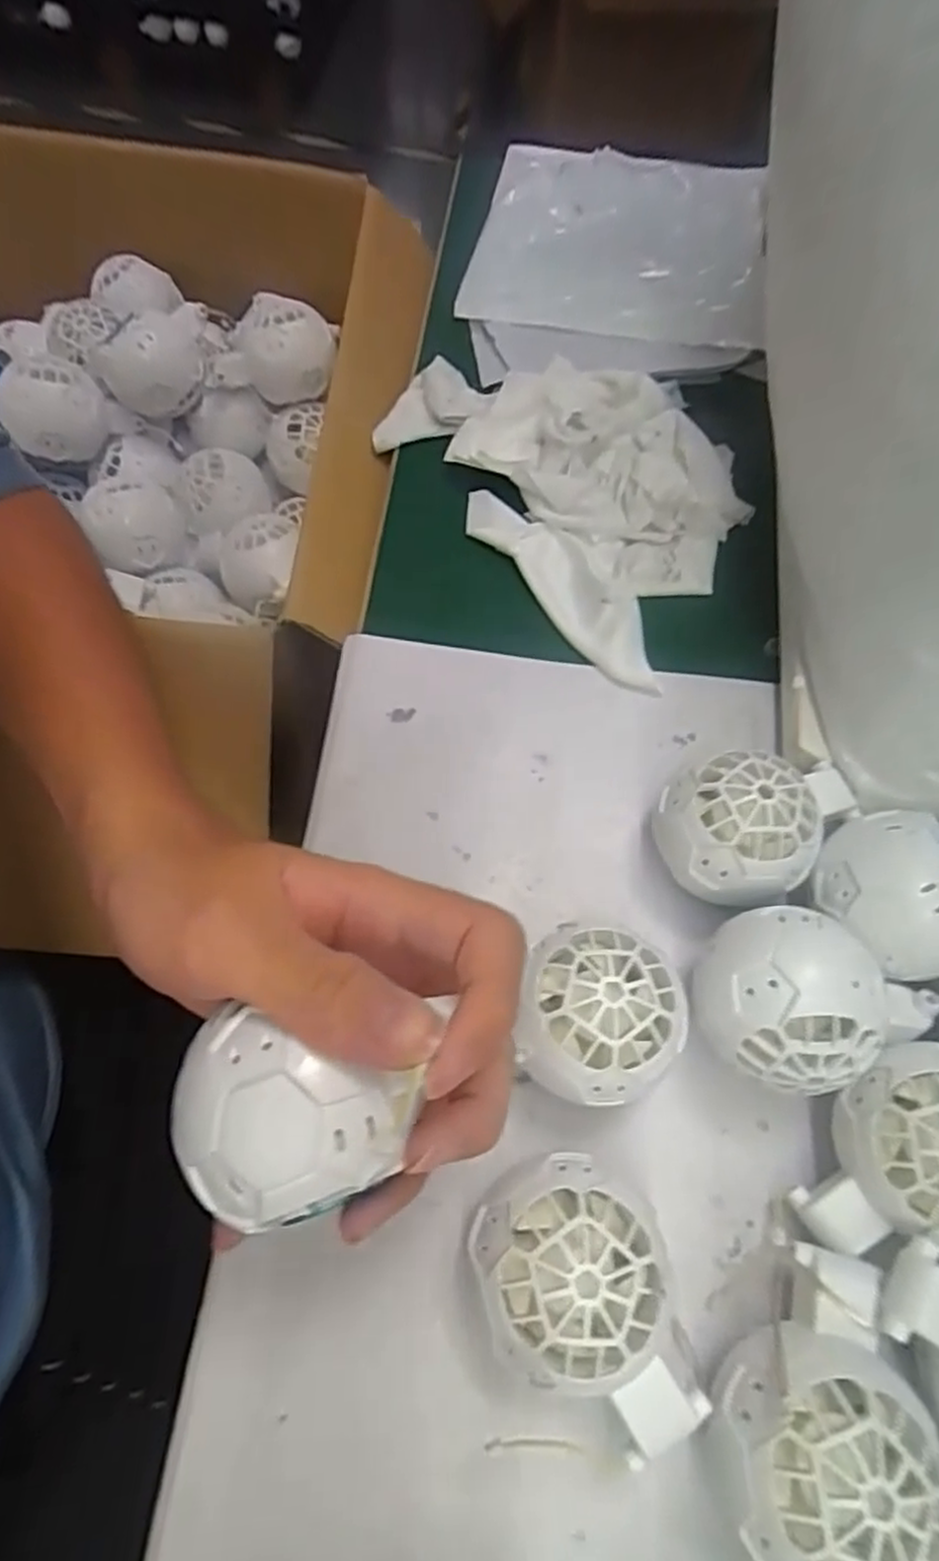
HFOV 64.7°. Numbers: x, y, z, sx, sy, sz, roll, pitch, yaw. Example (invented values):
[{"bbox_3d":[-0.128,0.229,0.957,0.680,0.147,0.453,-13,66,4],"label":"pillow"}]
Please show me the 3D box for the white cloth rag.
[{"bbox_3d":[0.067,-0.175,0.411,0.152,0.039,0.234,-33,70,-18],"label":"white cloth rag"}]

